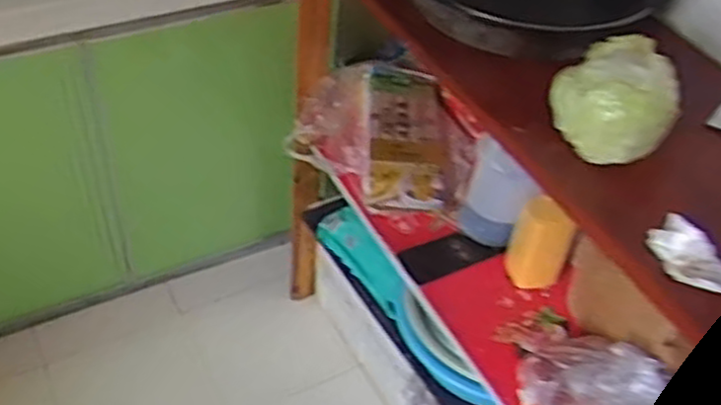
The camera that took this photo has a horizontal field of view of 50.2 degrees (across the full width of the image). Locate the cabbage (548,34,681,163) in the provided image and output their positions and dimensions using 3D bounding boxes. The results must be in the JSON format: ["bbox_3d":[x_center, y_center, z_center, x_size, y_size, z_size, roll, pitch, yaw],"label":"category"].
[{"bbox_3d":[0.263,-0.108,0.799,0.086,0.098,0.116,-15,50,-20],"label":"cabbage"}]

